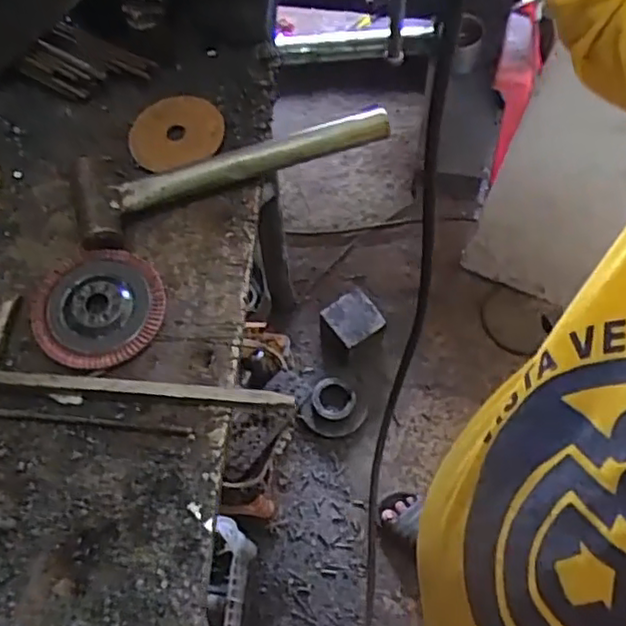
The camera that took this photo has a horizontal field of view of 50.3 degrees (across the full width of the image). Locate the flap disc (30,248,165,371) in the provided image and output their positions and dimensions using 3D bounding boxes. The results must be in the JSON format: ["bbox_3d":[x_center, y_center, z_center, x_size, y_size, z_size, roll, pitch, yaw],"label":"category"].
[{"bbox_3d":[-0.151,-0.002,0.470,0.087,0.016,0.087,0,64,1],"label":"flap disc"}]

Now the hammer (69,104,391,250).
[{"bbox_3d":[-0.061,-0.115,0.512,0.241,0.030,0.073,-19,65,-8],"label":"hammer"}]

